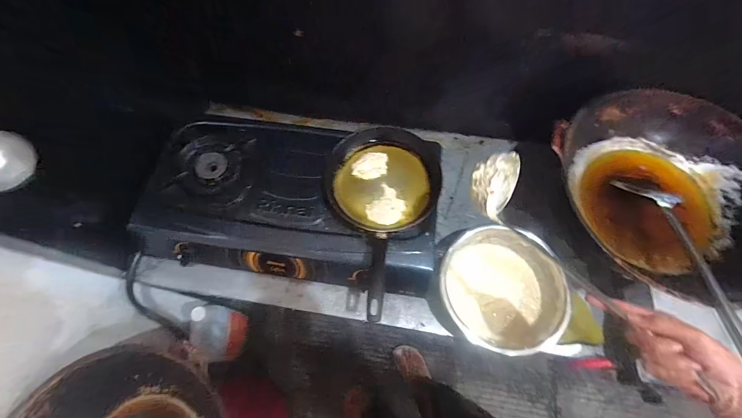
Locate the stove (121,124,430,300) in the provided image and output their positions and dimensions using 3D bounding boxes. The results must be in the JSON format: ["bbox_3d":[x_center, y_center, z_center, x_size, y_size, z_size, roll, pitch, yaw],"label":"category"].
[{"bbox_3d":[-0.194,-0.021,0.770,0.698,0.135,0.351,7,68,2],"label":"stove"}]

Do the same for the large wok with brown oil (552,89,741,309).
[{"bbox_3d":[0.609,-0.024,0.675,0.455,0.149,0.453,-14,68,-6],"label":"large wok with brown oil"}]

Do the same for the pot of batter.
[{"bbox_3d":[0.298,0.189,0.743,0.292,0.138,0.262,1,67,0],"label":"pot of batter"}]

